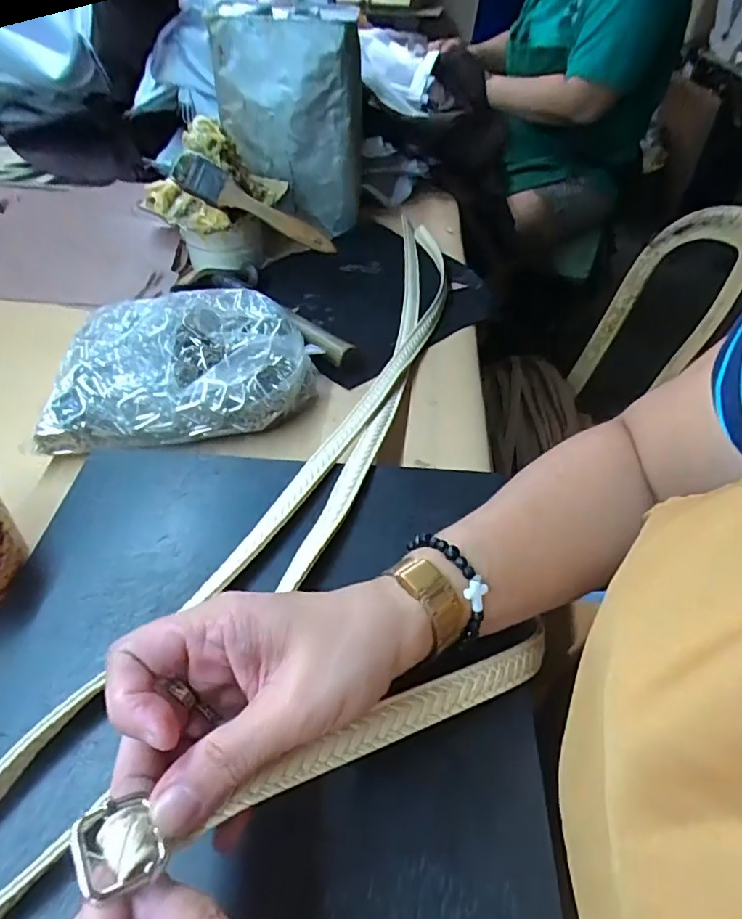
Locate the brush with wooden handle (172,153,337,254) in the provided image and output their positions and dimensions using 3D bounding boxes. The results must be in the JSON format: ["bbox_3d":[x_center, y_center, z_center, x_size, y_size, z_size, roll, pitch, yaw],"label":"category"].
[{"bbox_3d":[-0.120,-0.267,0.568,0.175,0.035,0.022,23,44,-16],"label":"brush with wooden handle"}]

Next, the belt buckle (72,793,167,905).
[{"bbox_3d":[-0.082,0.124,0.173,0.023,0.012,0.029,-24,51,-22],"label":"belt buckle"}]

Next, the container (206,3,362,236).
[{"bbox_3d":[-0.094,-0.405,0.667,0.165,0.229,0.126,-1,46,-4],"label":"container"}]

